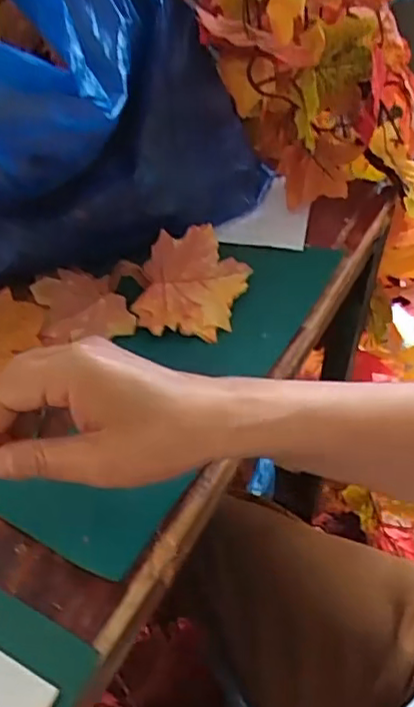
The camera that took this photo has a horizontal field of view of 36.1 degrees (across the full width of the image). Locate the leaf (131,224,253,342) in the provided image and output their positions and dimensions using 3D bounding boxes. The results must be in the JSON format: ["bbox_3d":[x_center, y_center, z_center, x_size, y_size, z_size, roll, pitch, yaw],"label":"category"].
[{"bbox_3d":[-0.013,-0.053,0.478,0.086,0.034,0.085,6,46,4],"label":"leaf"}]

